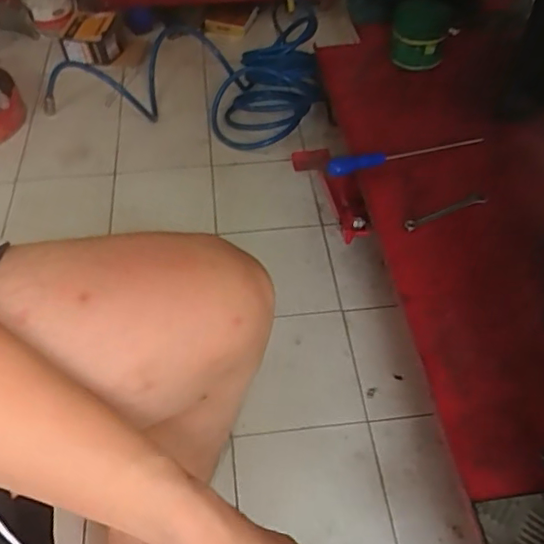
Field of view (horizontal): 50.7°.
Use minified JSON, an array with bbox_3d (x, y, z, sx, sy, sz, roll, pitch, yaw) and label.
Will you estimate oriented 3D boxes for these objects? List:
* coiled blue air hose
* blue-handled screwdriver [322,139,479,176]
[{"bbox_3d":[-0.193,-0.445,1.265,0.591,0.138,0.310,6,51,6],"label":"coiled blue air hose"},{"bbox_3d":[0.208,-0.182,0.882,0.255,0.032,0.022,-14,52,-11],"label":"blue-handled screwdriver"}]

